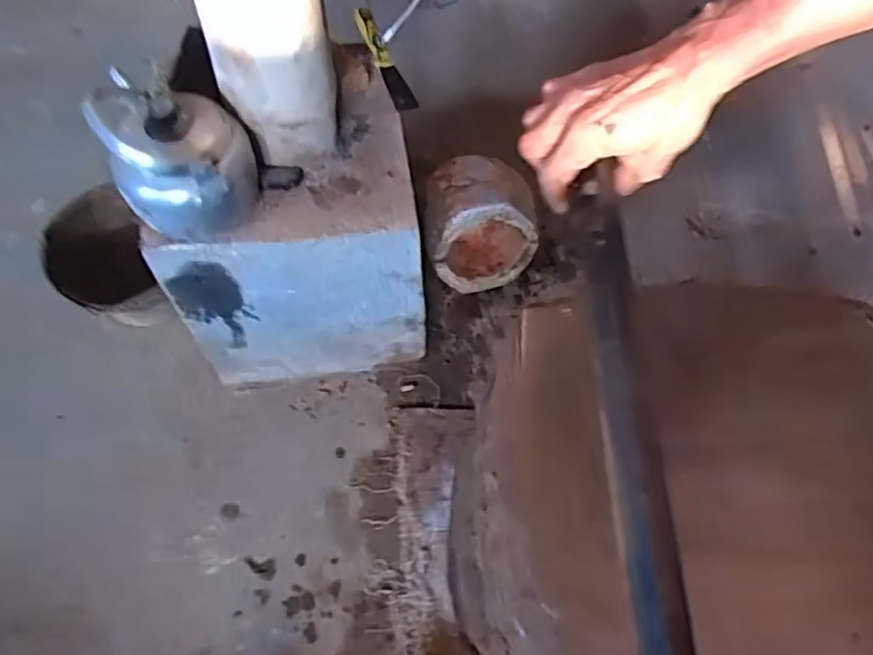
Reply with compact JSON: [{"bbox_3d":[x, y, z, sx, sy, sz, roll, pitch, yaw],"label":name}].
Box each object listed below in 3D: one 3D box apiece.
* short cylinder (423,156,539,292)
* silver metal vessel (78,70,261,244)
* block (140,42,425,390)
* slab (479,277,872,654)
[{"bbox_3d":[0.078,-0.206,1.234,0.196,0.205,0.200,-4,62,-3],"label":"short cylinder"},{"bbox_3d":[-0.297,-0.199,0.774,0.148,0.140,0.123,-18,64,-12],"label":"silver metal vessel"},{"bbox_3d":[-0.222,-0.126,1.070,0.356,0.421,0.273,-9,63,-8],"label":"block"},{"bbox_3d":[0.234,0.114,0.534,0.389,0.047,0.319,-3,67,-1],"label":"slab"}]

